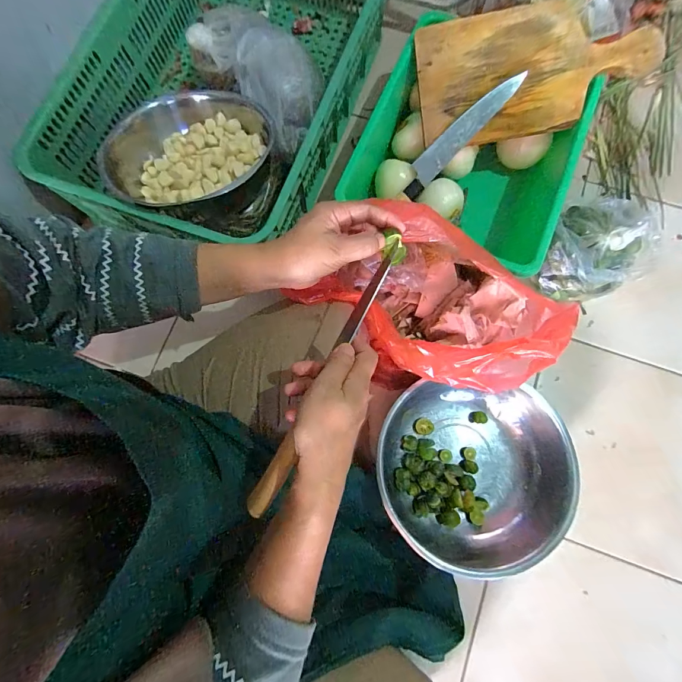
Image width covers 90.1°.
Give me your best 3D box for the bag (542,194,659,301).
[{"bbox_3d":[0.385,-0.139,0.519,0.158,0.109,0.138,-32,80,-6],"label":"bag"}]

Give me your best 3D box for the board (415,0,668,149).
[{"bbox_3d":[0.283,-0.401,0.504,0.326,0.020,0.173,-6,97,9],"label":"board"}]

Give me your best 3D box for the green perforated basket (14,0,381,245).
[{"bbox_3d":[-0.192,-0.433,0.575,0.394,0.136,0.568,21,80,5],"label":"green perforated basket"}]

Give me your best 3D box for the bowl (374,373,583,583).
[{"bbox_3d":[0.183,0.185,0.486,0.247,0.080,0.234,6,79,2],"label":"bowl"}]

